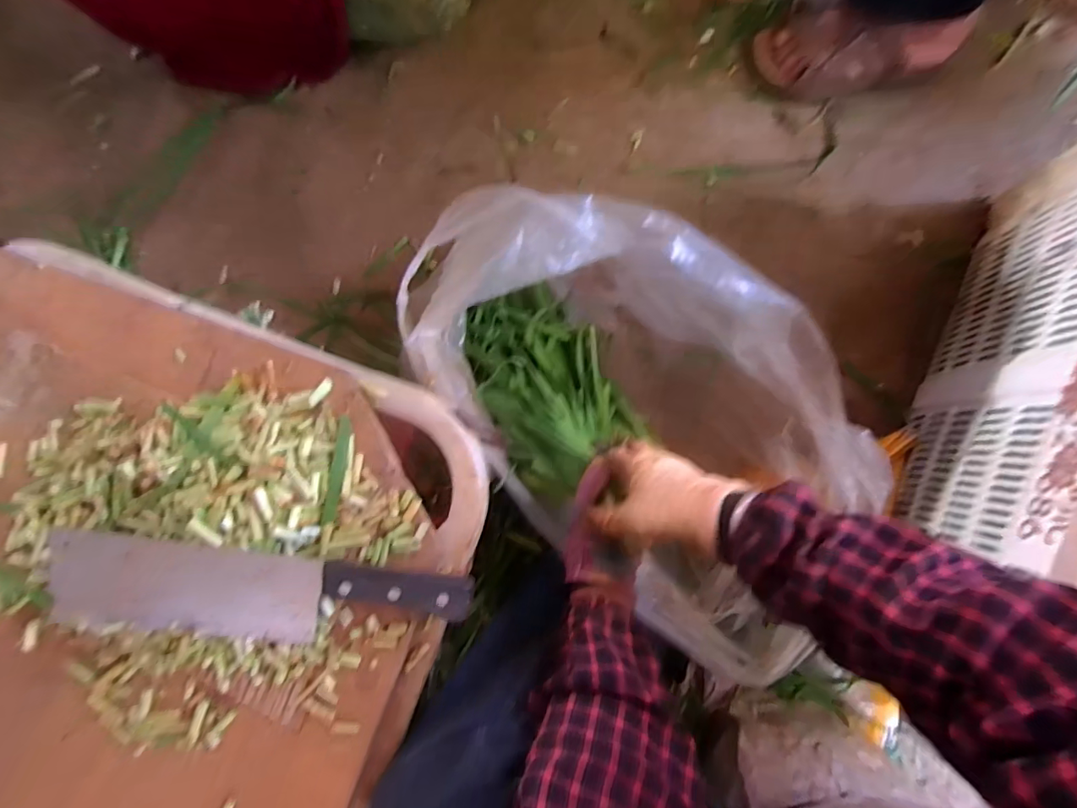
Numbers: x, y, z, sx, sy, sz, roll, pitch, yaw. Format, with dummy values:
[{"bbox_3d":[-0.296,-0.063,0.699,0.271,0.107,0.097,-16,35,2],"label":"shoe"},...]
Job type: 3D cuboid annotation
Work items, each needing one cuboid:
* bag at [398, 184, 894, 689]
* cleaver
[{"bbox_3d":[0.109,-0.011,0.608,0.557,0.230,0.331,41,92,5],"label":"bag"},{"bbox_3d":[-0.192,0.131,0.349,0.286,0.031,0.064,5,88,5],"label":"cleaver"}]

